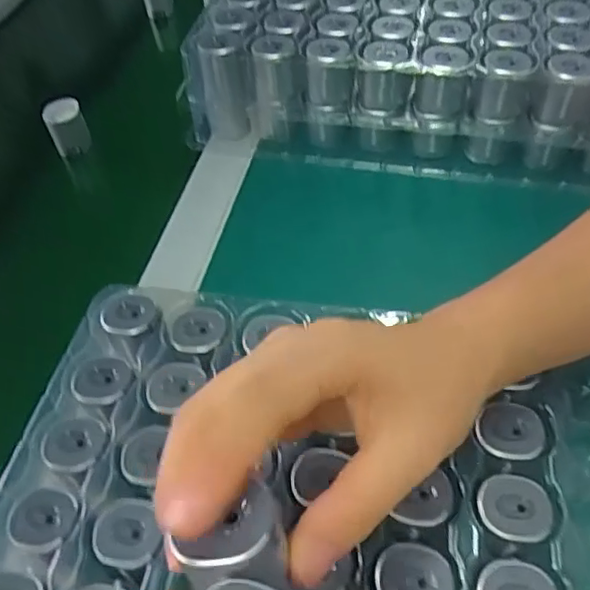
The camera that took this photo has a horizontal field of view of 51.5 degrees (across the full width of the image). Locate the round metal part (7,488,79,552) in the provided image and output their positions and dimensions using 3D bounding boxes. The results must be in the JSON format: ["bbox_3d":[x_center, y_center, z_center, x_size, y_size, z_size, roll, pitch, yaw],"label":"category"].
[{"bbox_3d":[-0.110,0.096,0.264,0.030,0.004,0.025,11,53,13],"label":"round metal part"}]

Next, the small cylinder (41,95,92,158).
[{"bbox_3d":[-0.184,-0.136,0.494,0.030,0.039,0.031,-23,53,-14],"label":"small cylinder"}]

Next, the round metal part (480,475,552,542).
[{"bbox_3d":[0.092,0.089,0.256,0.028,0.006,0.026,-2,51,3],"label":"round metal part"}]

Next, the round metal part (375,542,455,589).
[{"bbox_3d":[0.047,0.111,0.239,0.029,0.004,0.027,-2,51,3],"label":"round metal part"}]

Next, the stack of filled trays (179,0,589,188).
[{"bbox_3d":[0.106,-0.230,0.506,0.327,0.078,0.306,8,52,11],"label":"stack of filled trays"}]

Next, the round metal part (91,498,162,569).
[{"bbox_3d":[-0.071,0.099,0.258,0.029,0.004,0.028,3,51,8],"label":"round metal part"}]

